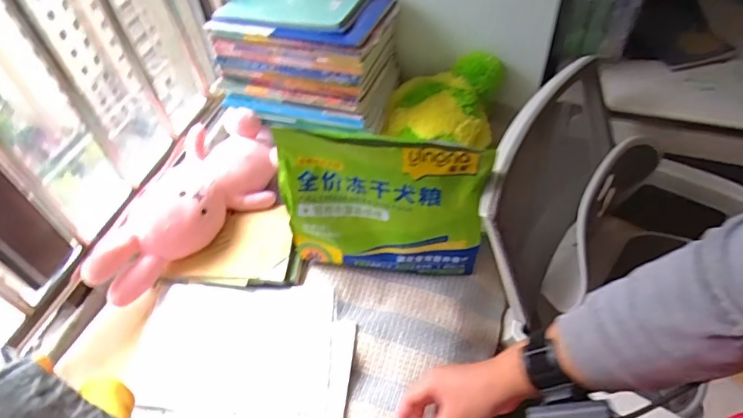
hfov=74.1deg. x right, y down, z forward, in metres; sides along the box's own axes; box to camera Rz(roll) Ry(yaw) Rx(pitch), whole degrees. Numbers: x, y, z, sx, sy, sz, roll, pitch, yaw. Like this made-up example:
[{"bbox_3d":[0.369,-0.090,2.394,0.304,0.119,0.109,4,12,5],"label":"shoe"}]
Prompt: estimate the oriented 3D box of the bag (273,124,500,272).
[{"bbox_3d":[0.016,0.004,0.758,0.305,0.258,0.068,4,51,8],"label":"bag"}]

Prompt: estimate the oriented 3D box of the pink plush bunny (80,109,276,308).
[{"bbox_3d":[-0.290,-0.025,0.873,0.157,0.096,0.416,12,52,14],"label":"pink plush bunny"}]

